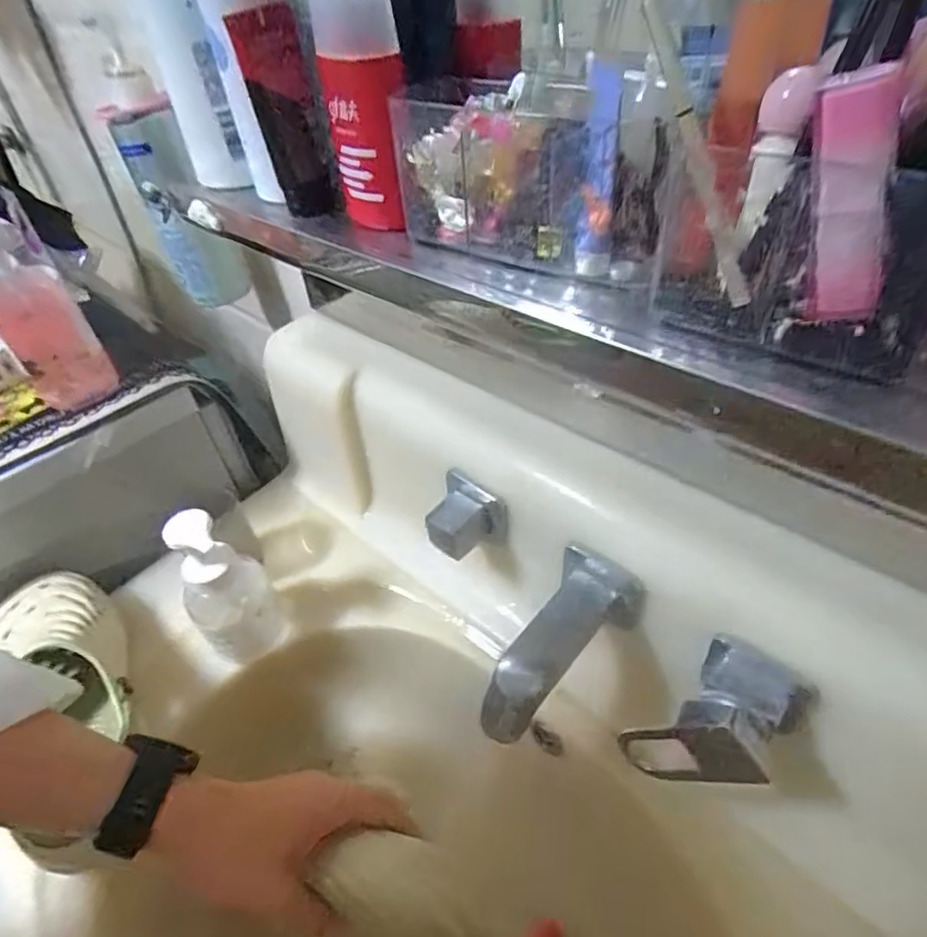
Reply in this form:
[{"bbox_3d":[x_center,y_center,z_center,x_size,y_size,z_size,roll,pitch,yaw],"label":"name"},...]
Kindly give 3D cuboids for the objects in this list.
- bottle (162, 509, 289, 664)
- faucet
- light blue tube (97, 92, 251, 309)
[{"bbox_3d":[-0.202,0.101,0.497,0.068,0.157,0.055,-31,50,-24],"label":"bottle"},{"bbox_3d":[0.066,0.119,0.379,0.056,0.047,0.123,23,51,26],"label":"faucet"},{"bbox_3d":[-0.275,-0.260,0.584,0.074,0.178,0.059,-7,44,-2],"label":"light blue tube"}]

